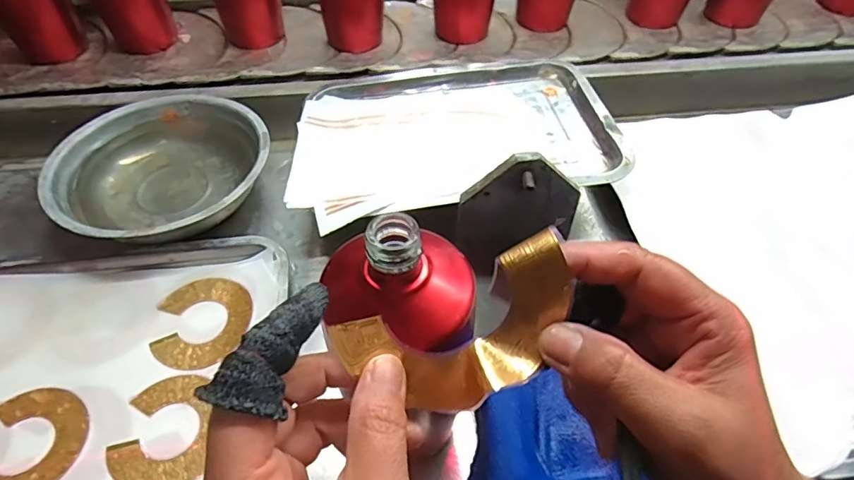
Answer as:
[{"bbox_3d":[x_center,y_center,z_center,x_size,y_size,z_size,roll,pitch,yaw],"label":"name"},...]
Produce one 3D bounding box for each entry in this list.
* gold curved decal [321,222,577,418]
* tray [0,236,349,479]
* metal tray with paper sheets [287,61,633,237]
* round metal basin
[{"bbox_3d":[0.015,0.037,0.206,0.094,0.028,0.046,-25,103,9],"label":"gold curved decal"},{"bbox_3d":[-0.288,0.113,0.384,0.334,0.018,0.251,-5,50,-4],"label":"tray"},{"bbox_3d":[0.025,-0.109,0.517,0.309,0.052,0.200,-10,62,-9],"label":"metal tray with paper sheets"},{"bbox_3d":[-0.256,-0.072,0.501,0.192,0.059,0.179,2,61,-3],"label":"round metal basin"}]

